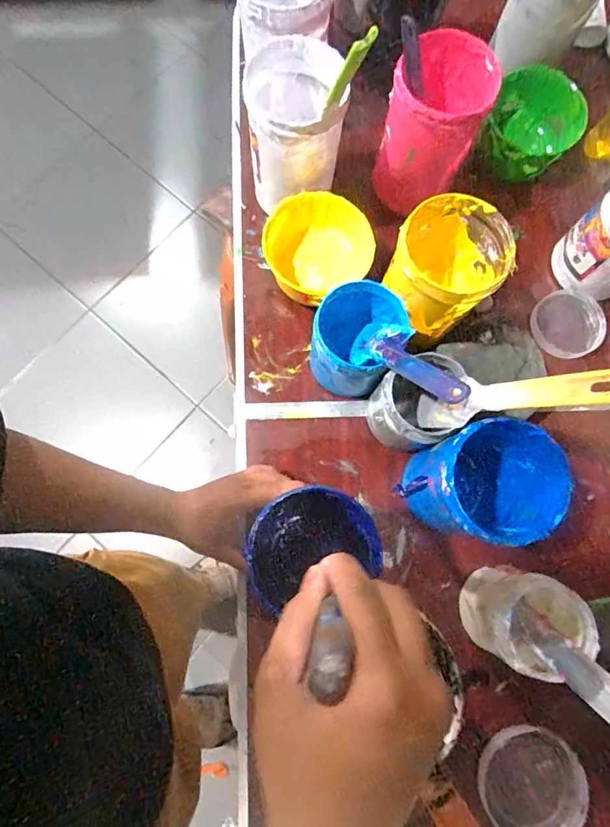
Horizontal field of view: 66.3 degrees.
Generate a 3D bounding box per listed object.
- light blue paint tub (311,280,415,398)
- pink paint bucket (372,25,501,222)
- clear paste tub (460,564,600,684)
[{"bbox_3d":[0.054,-0.071,0.477,0.082,0.109,0.086,0,78,0],"label":"light blue paint tub"},{"bbox_3d":[0.131,-0.296,0.498,0.098,0.145,0.089,-1,78,0],"label":"pink paint bucket"},{"bbox_3d":[0.201,0.190,0.427,0.091,0.084,0.090,23,79,5],"label":"clear paste tub"}]

